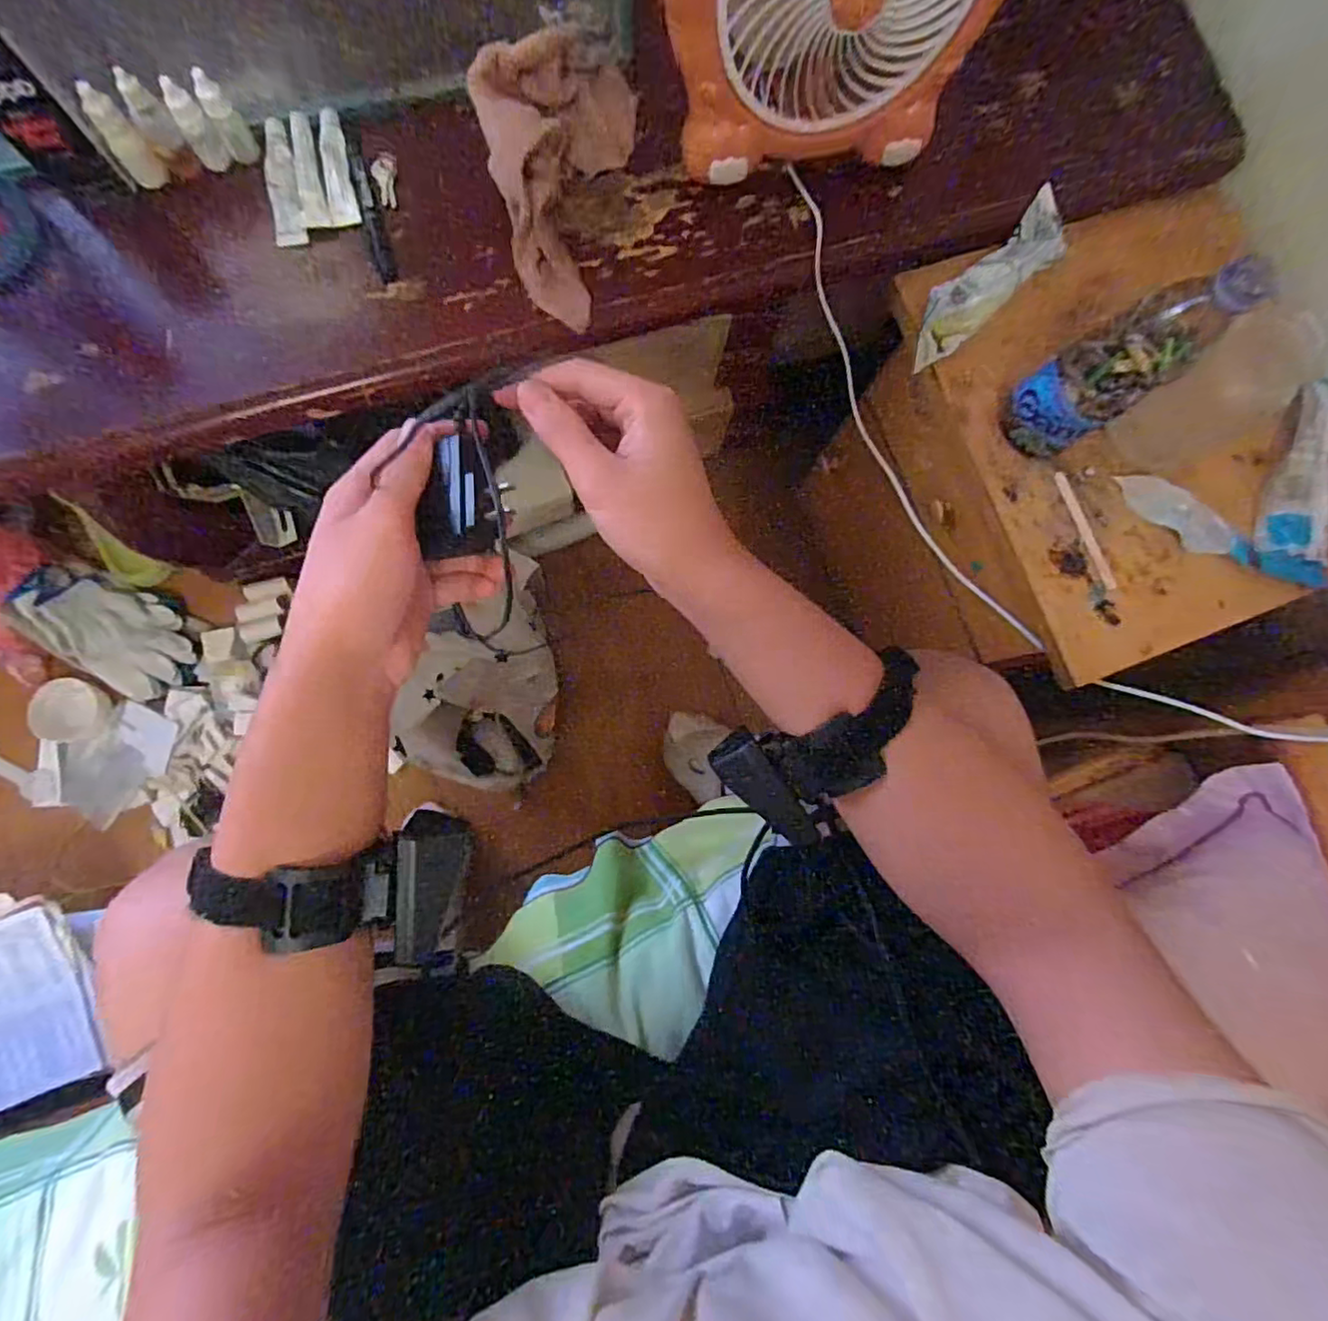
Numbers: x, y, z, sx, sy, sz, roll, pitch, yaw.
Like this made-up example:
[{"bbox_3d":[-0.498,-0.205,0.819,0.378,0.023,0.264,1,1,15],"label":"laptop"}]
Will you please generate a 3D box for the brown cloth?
[{"bbox_3d":[-0.084,-0.374,0.471,0.115,0.078,0.203,3,83,-4],"label":"brown cloth"}]

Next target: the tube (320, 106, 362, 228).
[{"bbox_3d":[-0.258,-0.393,0.496,0.021,0.009,0.102,-9,83,-5],"label":"tube"}]

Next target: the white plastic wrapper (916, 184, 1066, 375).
[{"bbox_3d":[0.284,-0.332,0.547,0.169,0.044,0.049,-42,87,-8],"label":"white plastic wrapper"}]

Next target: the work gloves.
[{"bbox_3d":[-0.798,-0.042,0.895,0.222,0.068,0.132,34,82,1],"label":"work gloves"}]

